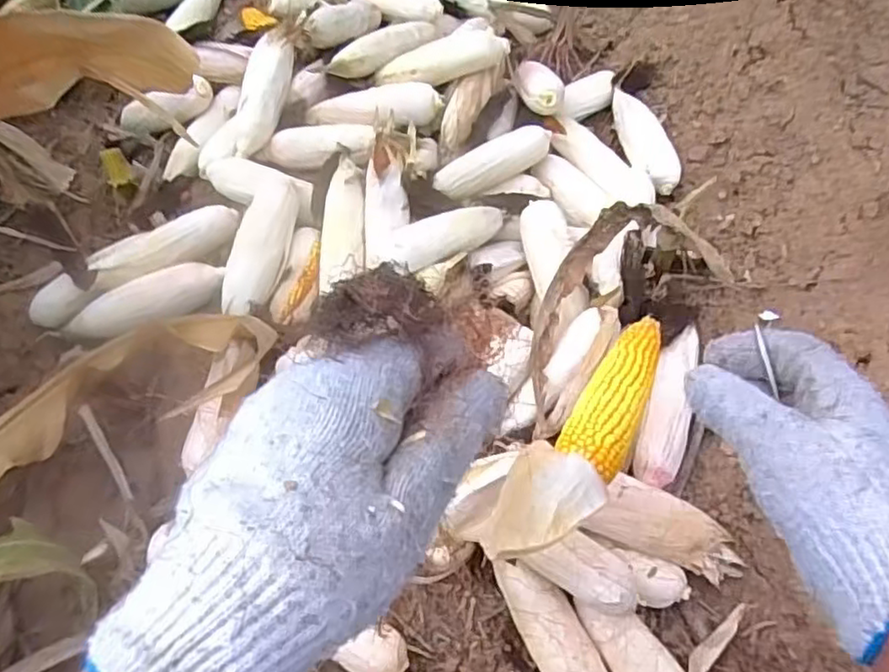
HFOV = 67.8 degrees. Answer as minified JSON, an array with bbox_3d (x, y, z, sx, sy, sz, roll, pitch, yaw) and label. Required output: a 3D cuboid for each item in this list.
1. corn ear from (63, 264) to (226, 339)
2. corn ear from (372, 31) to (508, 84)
[{"bbox_3d":[-0.394,-0.040,0.868,0.206,0.043,0.064,-19,61,-10],"label":"corn ear"},{"bbox_3d":[-0.005,-0.406,0.979,0.200,0.042,0.058,-8,59,13],"label":"corn ear"}]

